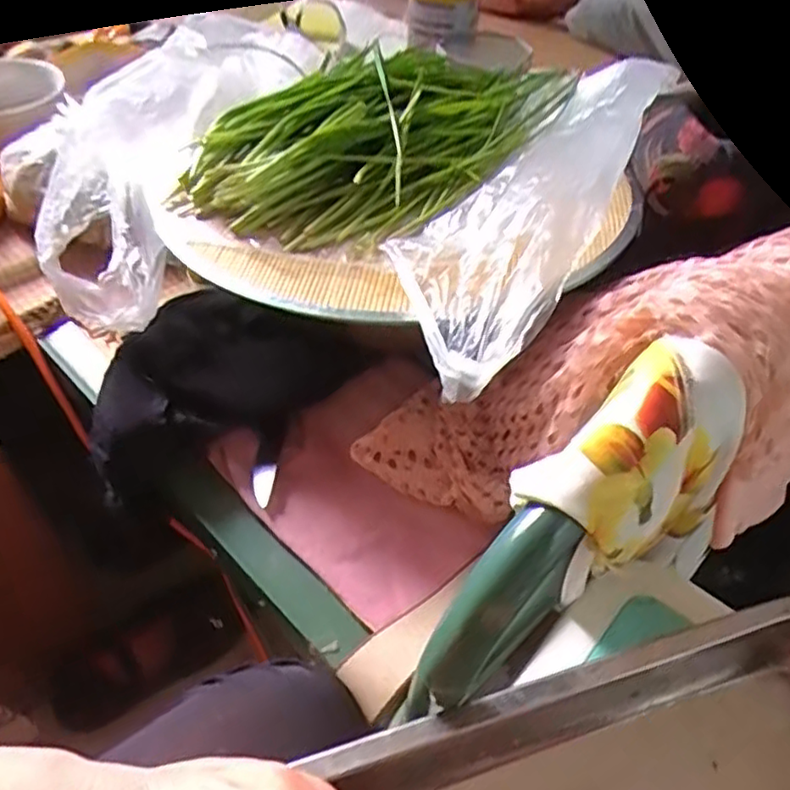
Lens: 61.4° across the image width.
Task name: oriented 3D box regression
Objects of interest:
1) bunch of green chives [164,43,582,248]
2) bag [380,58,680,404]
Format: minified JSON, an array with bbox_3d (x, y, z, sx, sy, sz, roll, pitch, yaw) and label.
[{"bbox_3d":[-0.007,-0.208,0.519,0.187,0.051,0.306,33,54,23],"label":"bunch of green chives"},{"bbox_3d":[0.086,-0.136,0.431,0.116,0.077,0.317,25,67,18],"label":"bag"}]

